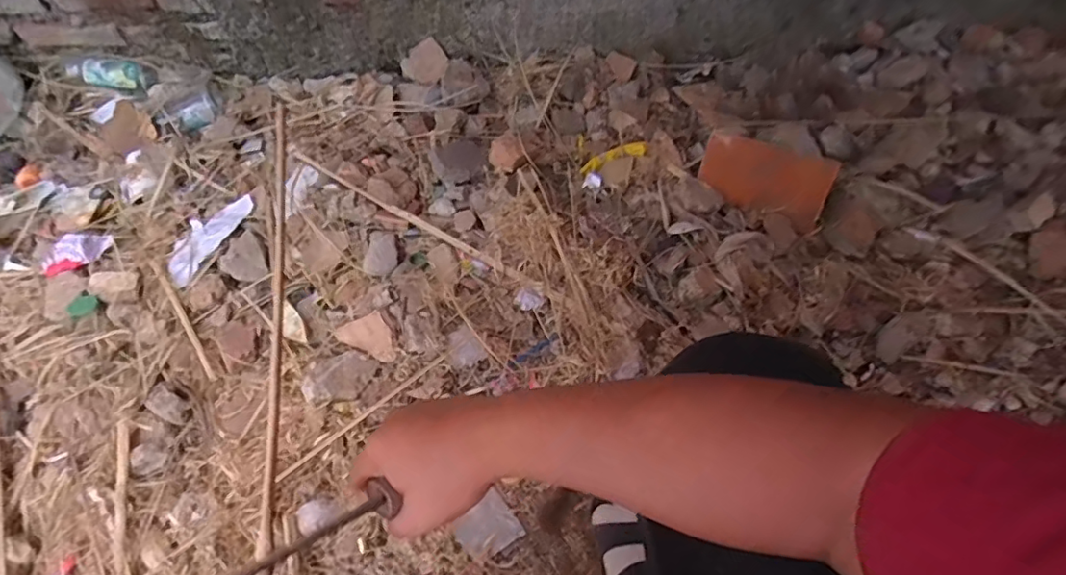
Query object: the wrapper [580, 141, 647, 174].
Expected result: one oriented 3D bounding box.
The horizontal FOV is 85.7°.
[{"bbox_3d":[0.144,-0.234,1.030,0.124,0.018,0.030,-16,60,-7],"label":"wrapper"}]

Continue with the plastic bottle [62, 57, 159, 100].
[{"bbox_3d":[-0.845,-0.428,1.146,0.198,0.045,0.066,11,61,9],"label":"plastic bottle"}]

